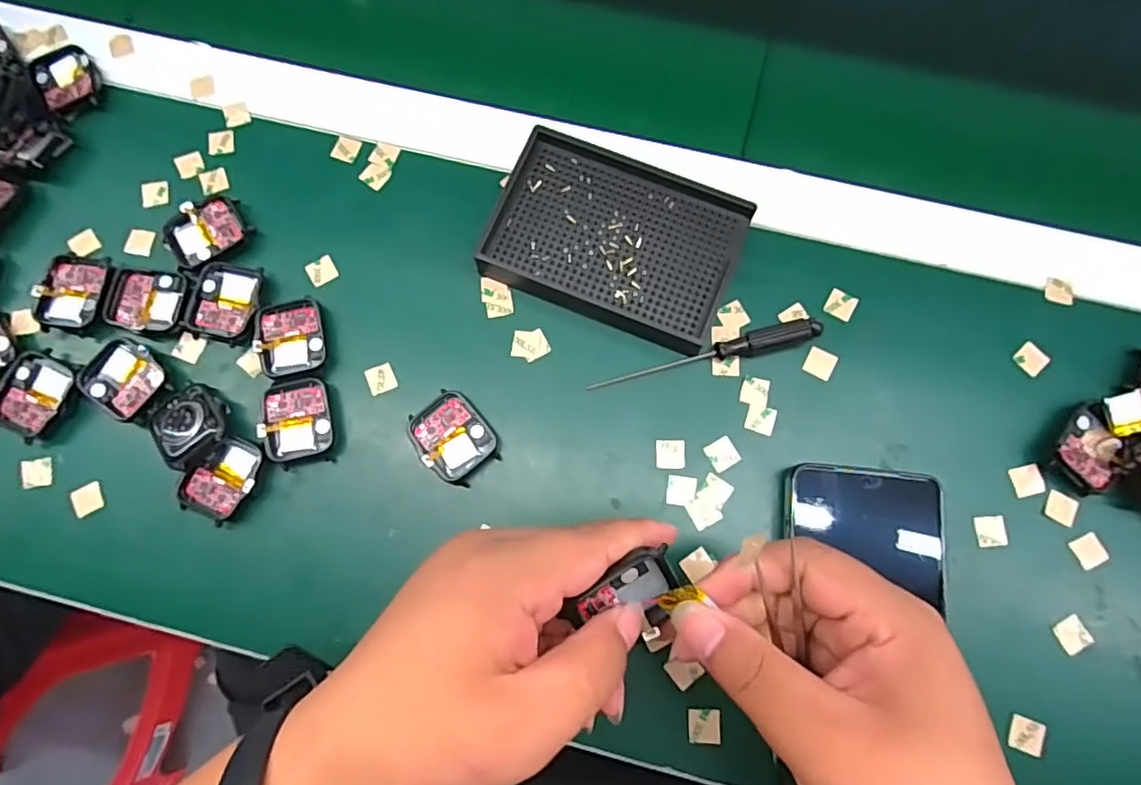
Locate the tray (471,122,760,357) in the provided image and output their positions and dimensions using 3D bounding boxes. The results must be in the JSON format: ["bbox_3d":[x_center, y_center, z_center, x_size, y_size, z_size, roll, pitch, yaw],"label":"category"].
[{"bbox_3d":[0.027,-0.088,0.339,0.134,0.020,0.094,21,80,5],"label":"tray"}]

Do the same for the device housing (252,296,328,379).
[{"bbox_3d":[-0.158,-0.031,0.334,0.037,0.008,0.044,-10,79,-1],"label":"device housing"}]

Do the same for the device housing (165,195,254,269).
[{"bbox_3d":[-0.215,-0.095,0.348,0.045,0.011,0.035,-39,81,-7],"label":"device housing"}]

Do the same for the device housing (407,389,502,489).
[{"bbox_3d":[-0.064,0.025,0.323,0.038,0.012,0.045,-38,81,-6],"label":"device housing"}]

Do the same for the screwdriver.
[{"bbox_3d":[0.076,-0.021,0.328,0.130,0.012,0.012,-15,79,-2],"label":"screwdriver"}]

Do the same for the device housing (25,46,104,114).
[{"bbox_3d":[-0.319,-0.200,0.373,0.039,0.011,0.040,-37,81,-6],"label":"device housing"}]

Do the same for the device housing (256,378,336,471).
[{"bbox_3d":[-0.150,0.016,0.325,0.035,0.012,0.047,-11,79,-2],"label":"device housing"}]

